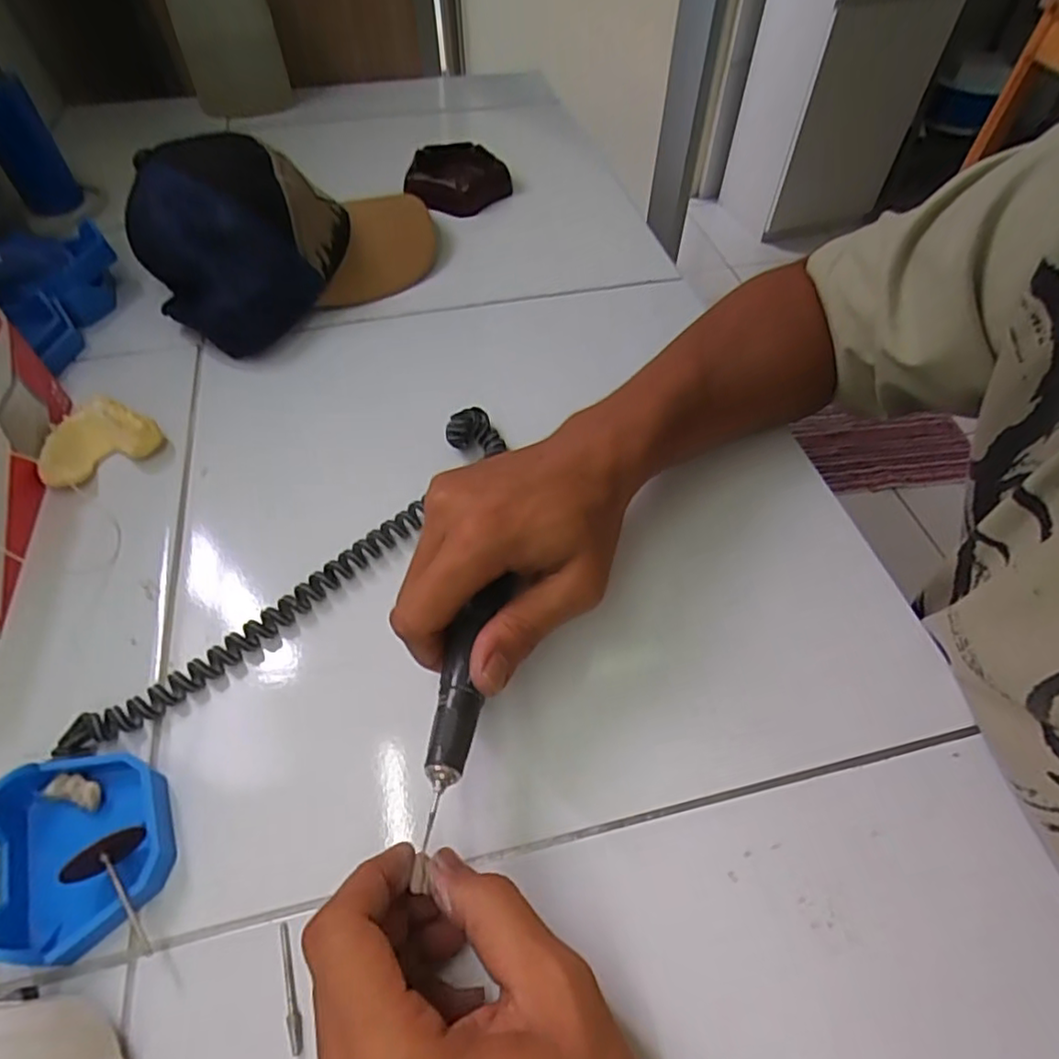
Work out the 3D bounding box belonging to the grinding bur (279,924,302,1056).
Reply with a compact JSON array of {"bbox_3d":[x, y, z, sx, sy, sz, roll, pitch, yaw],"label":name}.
[{"bbox_3d":[-0.094,0.178,0.242,0.005,0.004,0.044,-16,56,-13],"label":"grinding bur"}]

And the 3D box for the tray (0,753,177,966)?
[{"bbox_3d":[-0.188,0.132,0.261,0.064,0.024,0.079,-20,56,-15],"label":"tray"}]

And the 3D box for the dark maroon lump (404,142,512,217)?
[{"bbox_3d":[-0.071,-0.353,0.616,0.100,0.026,0.111,-4,53,-3],"label":"dark maroon lump"}]

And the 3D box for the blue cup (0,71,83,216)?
[{"bbox_3d":[-0.447,-0.336,0.551,0.050,0.101,0.040,-29,60,-21],"label":"blue cup"}]

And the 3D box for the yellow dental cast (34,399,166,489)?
[{"bbox_3d":[-0.278,-0.057,0.395,0.069,0.025,0.048,-35,61,-23],"label":"yellow dental cast"}]

